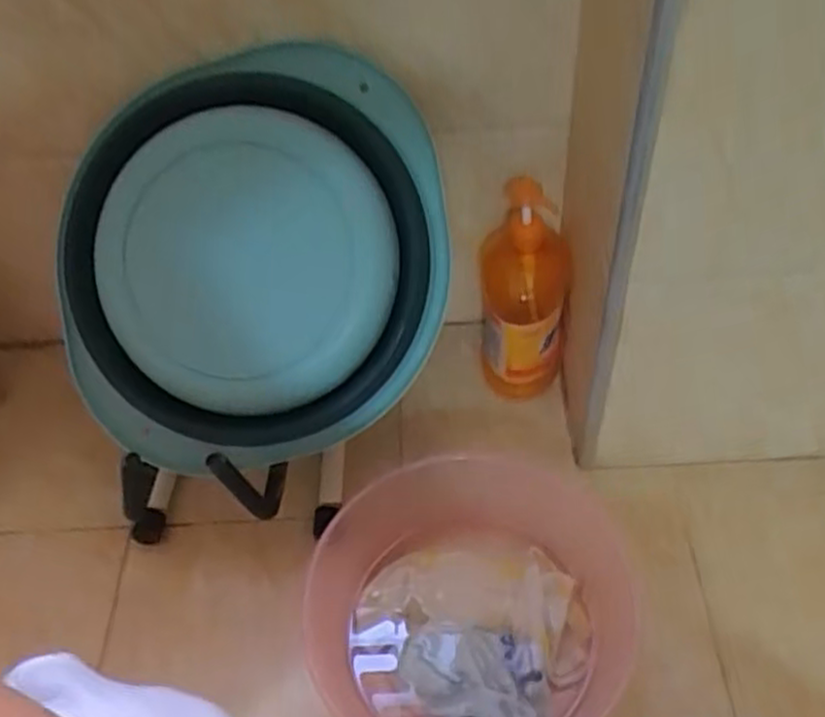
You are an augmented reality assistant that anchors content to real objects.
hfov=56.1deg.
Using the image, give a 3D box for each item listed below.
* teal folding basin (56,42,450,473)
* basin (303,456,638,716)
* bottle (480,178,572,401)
[{"bbox_3d":[-0.154,-0.090,0.719,0.371,0.369,0.058,-10,6,7],"label":"teal folding basin"},{"bbox_3d":[0.052,0.232,0.717,0.304,0.104,0.257,-3,48,2],"label":"basin"},{"bbox_3d":[0.127,-0.067,0.874,0.099,0.252,0.110,2,49,7],"label":"bottle"}]

